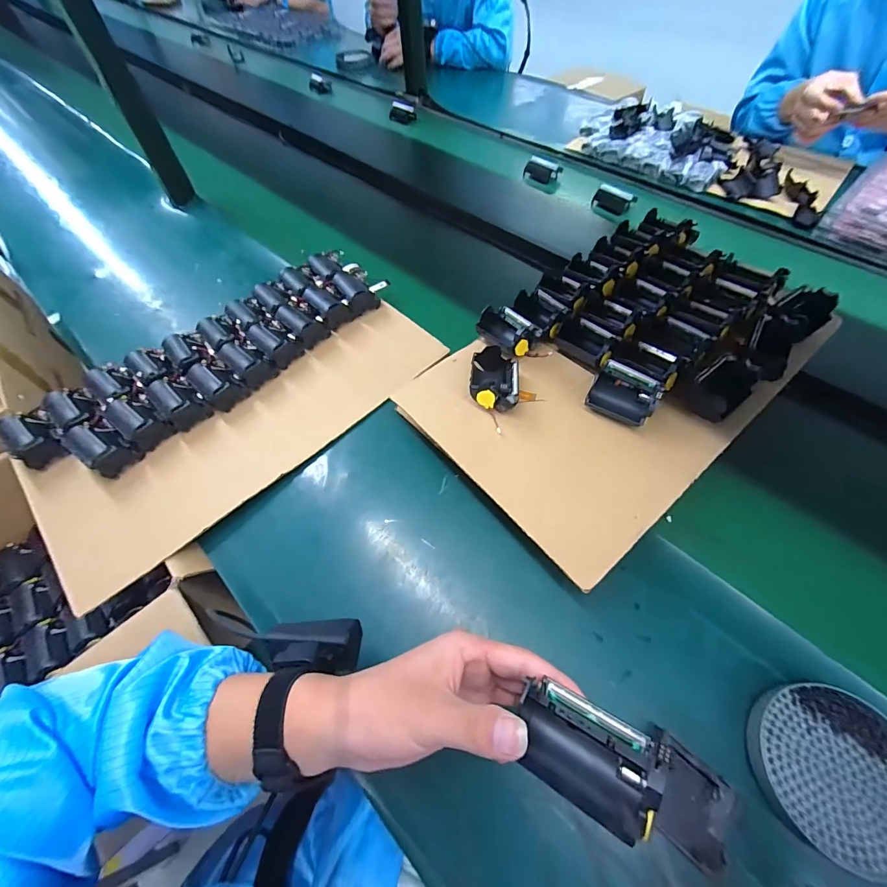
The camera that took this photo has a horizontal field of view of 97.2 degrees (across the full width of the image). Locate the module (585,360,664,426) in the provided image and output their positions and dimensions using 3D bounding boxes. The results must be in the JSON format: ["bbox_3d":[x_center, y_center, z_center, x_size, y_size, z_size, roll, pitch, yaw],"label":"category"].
[{"bbox_3d":[0.198,-0.054,0.435,0.070,0.039,0.057,32,66,20],"label":"module"}]

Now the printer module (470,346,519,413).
[{"bbox_3d":[0.059,-0.076,0.445,0.054,0.045,0.073,5,59,6],"label":"printer module"}]

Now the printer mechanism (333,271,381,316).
[{"bbox_3d":[-0.135,-0.232,0.604,0.044,0.040,0.064,-36,64,-17],"label":"printer mechanism"}]

